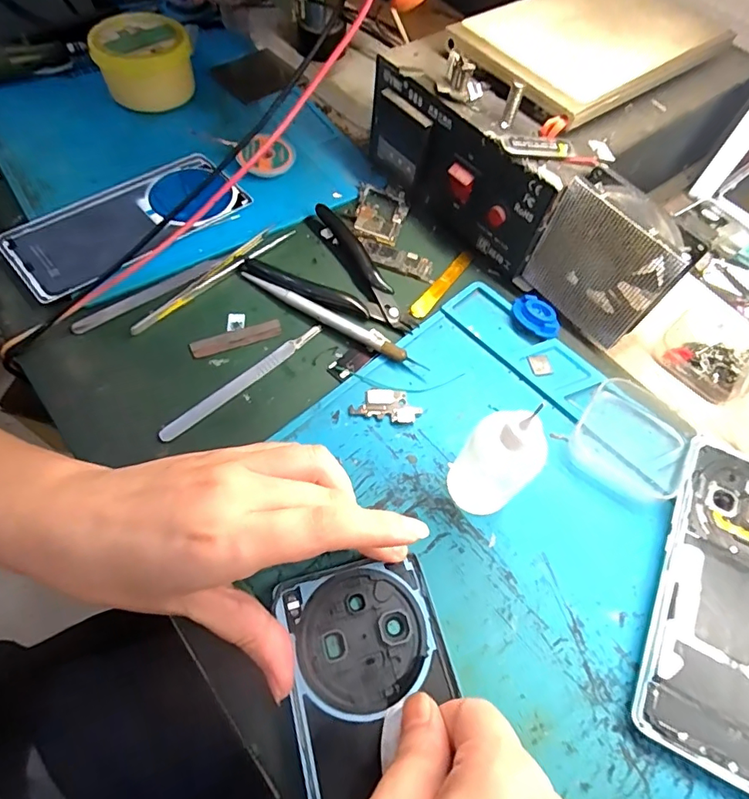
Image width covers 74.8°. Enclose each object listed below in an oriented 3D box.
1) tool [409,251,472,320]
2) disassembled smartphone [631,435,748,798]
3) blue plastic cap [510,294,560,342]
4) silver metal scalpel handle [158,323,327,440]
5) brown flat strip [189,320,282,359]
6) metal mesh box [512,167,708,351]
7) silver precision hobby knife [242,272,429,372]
[{"bbox_3d":[0.049,-0.084,0.353,0.012,0.004,0.076,32,63,13],"label":"tool"},{"bbox_3d":[0.186,0.102,0.251,0.076,0.013,0.161,25,62,10],"label":"disassembled smartphone"},{"bbox_3d":[0.110,-0.056,0.334,0.027,0.009,0.035,-12,62,-11],"label":"blue plastic cap"},{"bbox_3d":[-0.079,-0.013,0.301,0.010,0.004,0.117,41,66,17],"label":"silver metal scalpel handle"},{"bbox_3d":[-0.089,-0.040,0.315,0.057,0.004,0.014,-21,64,-15],"label":"brown flat strip"},{"bbox_3d":[0.143,-0.085,0.311,0.026,0.089,0.081,-40,75,-22],"label":"metal mesh box"},{"bbox_3d":[-0.029,-0.056,0.325,0.139,0.010,0.014,29,62,12],"label":"silver precision hobby knife"}]

